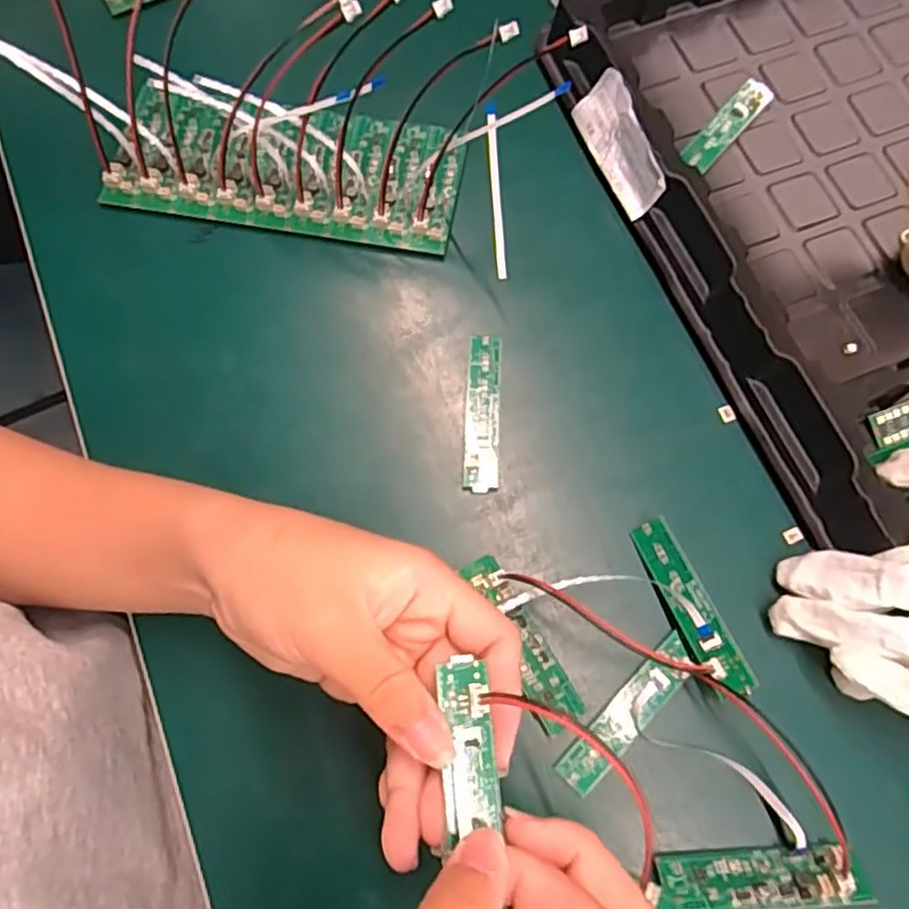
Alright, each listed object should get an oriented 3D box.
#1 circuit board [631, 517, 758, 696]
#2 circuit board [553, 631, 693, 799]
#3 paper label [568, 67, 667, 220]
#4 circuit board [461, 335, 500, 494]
[{"bbox_3d":[0.104,0.067,0.306,0.020,0.009,0.082,-32,61,16],"label":"circuit board"},{"bbox_3d":[0.077,0.115,0.303,0.019,0.004,0.079,43,78,13],"label":"circuit board"},{"bbox_3d":[0.091,-0.168,0.374,0.007,0.034,0.075,-13,76,-32],"label":"paper label"},{"bbox_3d":[0.014,-0.022,0.348,0.018,0.004,0.082,2,72,2],"label":"circuit board"}]

